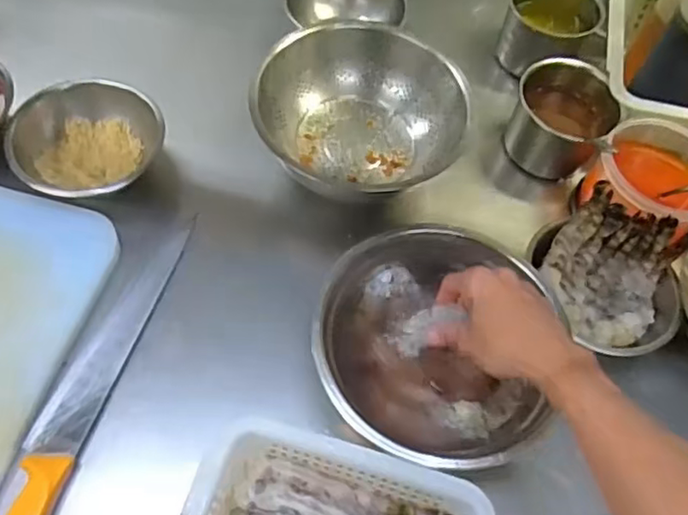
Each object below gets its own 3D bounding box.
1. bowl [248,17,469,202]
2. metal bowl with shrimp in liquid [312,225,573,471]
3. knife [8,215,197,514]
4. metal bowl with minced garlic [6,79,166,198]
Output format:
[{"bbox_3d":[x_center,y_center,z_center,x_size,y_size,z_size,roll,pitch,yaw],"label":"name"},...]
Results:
[{"bbox_3d":[0.010,-0.160,0.686,0.197,0.102,0.171,-33,67,-21],"label":"bowl"},{"bbox_3d":[0.076,0.084,0.593,0.197,0.075,0.217,6,59,-1],"label":"metal bowl with shrimp in liquid"},{"bbox_3d":[-0.231,0.117,0.566,0.047,0.018,0.387,18,59,6],"label":"knife"},{"bbox_3d":[-0.270,-0.119,0.674,0.150,0.072,0.117,-21,78,-22],"label":"metal bowl with minced garlic"}]

